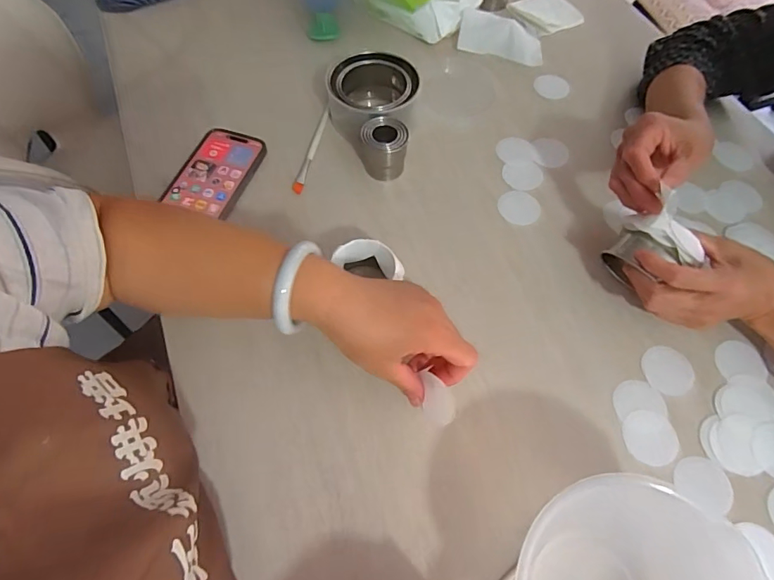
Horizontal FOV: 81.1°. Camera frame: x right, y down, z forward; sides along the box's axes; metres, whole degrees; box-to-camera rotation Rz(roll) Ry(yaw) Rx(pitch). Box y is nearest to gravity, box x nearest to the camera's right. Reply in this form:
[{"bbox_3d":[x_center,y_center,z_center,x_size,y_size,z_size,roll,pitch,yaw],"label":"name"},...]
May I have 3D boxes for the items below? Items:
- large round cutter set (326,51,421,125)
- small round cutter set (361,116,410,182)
[{"bbox_3d":[-0.015,-0.240,0.563,0.099,0.054,0.099,0,63,0],"label":"large round cutter set"},{"bbox_3d":[-0.003,-0.162,0.528,0.050,0.054,0.052,0,63,0],"label":"small round cutter set"}]

